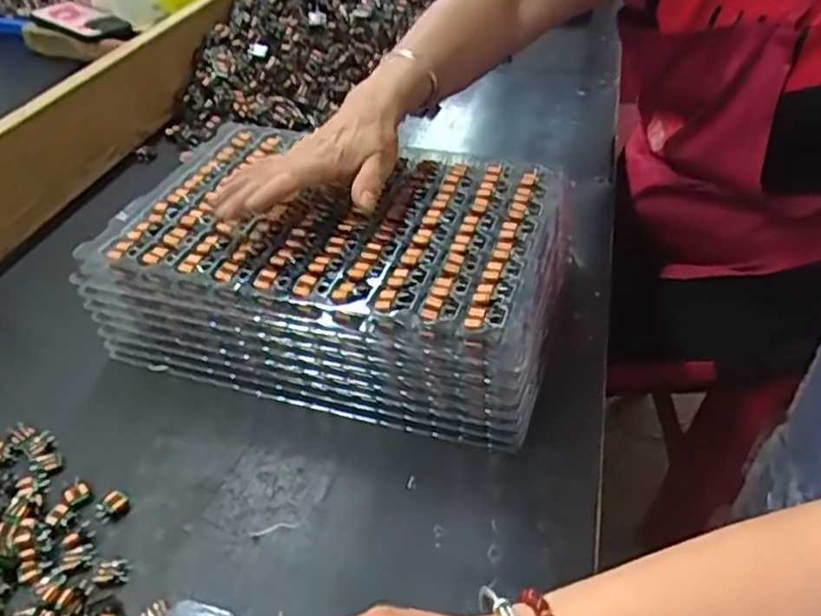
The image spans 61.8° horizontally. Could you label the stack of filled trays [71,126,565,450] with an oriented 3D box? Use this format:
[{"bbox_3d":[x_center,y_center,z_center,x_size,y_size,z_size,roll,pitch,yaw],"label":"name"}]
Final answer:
[{"bbox_3d":[-0.053,-0.040,0.568,0.342,0.089,0.236,11,41,12],"label":"stack of filled trays"}]

